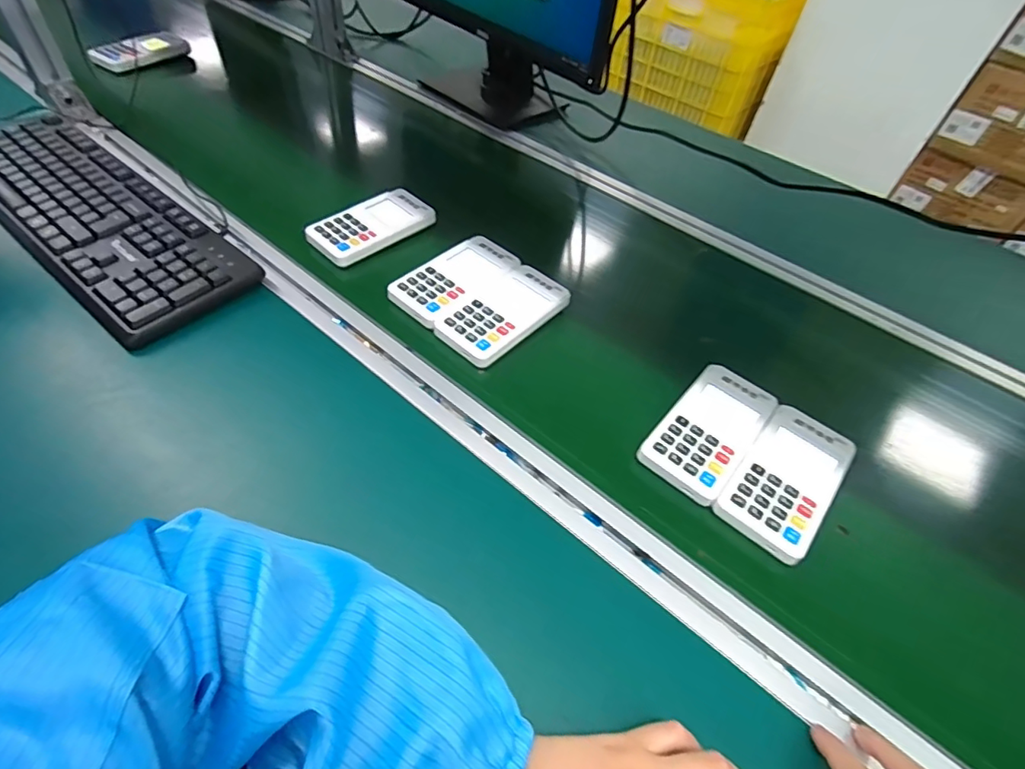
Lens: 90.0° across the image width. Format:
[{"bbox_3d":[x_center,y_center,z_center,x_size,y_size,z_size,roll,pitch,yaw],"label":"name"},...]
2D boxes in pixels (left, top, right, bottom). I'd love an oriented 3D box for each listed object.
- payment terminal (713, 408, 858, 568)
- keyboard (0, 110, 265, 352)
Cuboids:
[{"bbox_3d":[0.230,0.077,0.426,0.069,0.023,0.134,32,51,27],"label":"payment terminal"},{"bbox_3d":[-0.458,-0.189,0.552,0.438,0.020,0.136,34,57,21],"label":"keyboard"}]

